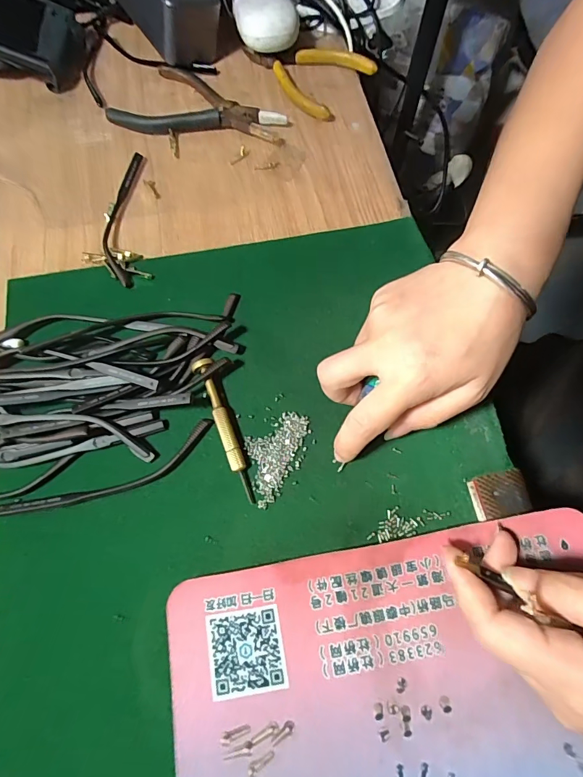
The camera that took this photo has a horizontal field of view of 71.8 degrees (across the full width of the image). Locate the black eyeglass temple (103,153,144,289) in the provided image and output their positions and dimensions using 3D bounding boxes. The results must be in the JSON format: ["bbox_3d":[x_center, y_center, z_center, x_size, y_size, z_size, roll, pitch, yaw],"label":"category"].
[{"bbox_3d":[-0.134,-0.135,0.318,0.025,0.005,0.130,-4,69,0],"label":"black eyeglass temple"}]

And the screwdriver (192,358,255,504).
[{"bbox_3d":[-0.041,0.024,0.251,0.011,0.014,0.092,-22,70,-7],"label":"screwdriver"}]

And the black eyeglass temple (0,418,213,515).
[{"bbox_3d":[-0.109,0.054,0.244,0.131,0.008,0.023,-23,70,-7],"label":"black eyeglass temple"}]

